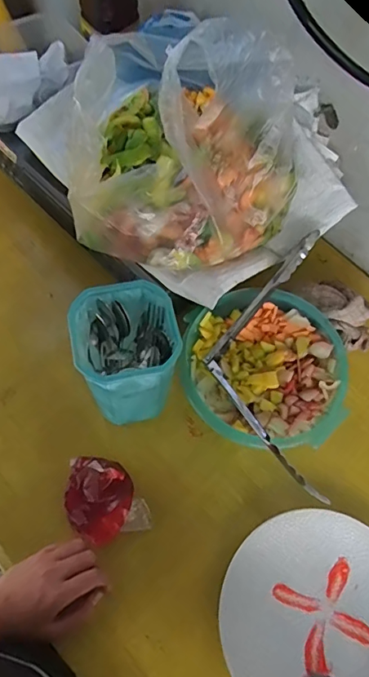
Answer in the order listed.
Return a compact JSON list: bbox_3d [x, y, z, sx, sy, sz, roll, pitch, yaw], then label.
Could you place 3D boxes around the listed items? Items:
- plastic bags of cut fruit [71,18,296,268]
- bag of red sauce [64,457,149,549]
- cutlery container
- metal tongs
[{"bbox_3d":[0.012,-0.197,0.480,0.209,0.188,0.190,14,64,5],"label":"plastic bags of cut fruit"},{"bbox_3d":[-0.088,0.163,0.499,0.077,0.055,0.096,-19,66,-12],"label":"bag of red sauce"},{"bbox_3d":[-0.060,0.026,0.513,0.097,0.162,0.096,1,64,-2],"label":"cutlery container"},{"bbox_3d":[0.086,0.015,0.529,0.115,0.072,0.313,8,64,1],"label":"metal tongs"}]

